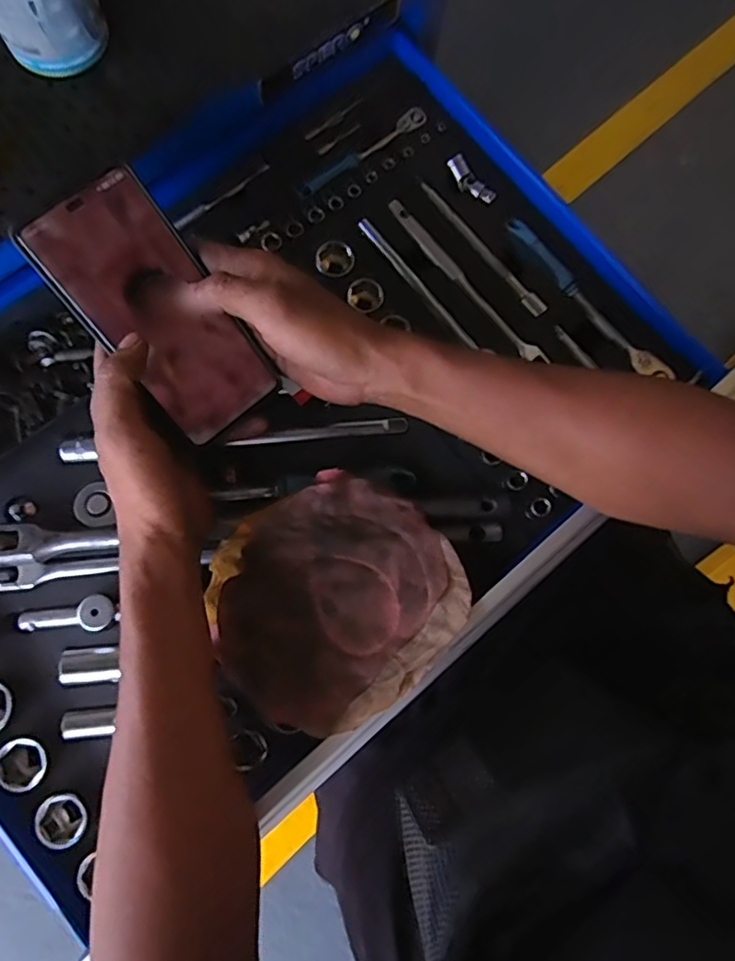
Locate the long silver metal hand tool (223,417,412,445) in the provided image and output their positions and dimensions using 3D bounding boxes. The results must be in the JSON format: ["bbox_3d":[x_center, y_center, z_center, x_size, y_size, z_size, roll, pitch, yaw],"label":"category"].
[{"bbox_3d":[-0.036,-0.036,0.444,0.132,0.009,0.011,-5,77,-2],"label":"long silver metal hand tool"}]

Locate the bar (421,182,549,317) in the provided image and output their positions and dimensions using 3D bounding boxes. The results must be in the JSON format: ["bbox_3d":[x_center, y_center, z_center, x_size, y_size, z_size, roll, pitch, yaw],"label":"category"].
[{"bbox_3d":[0.094,-0.189,0.480,0.013,0.013,0.143,-40,85,-7],"label":"bar"}]

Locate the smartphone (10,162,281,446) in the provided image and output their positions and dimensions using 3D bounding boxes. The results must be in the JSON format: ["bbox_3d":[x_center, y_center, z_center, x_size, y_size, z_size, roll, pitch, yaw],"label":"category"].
[{"bbox_3d":[-0.128,-0.104,0.371,0.077,0.009,0.159,-42,118,-9],"label":"smartphone"}]

